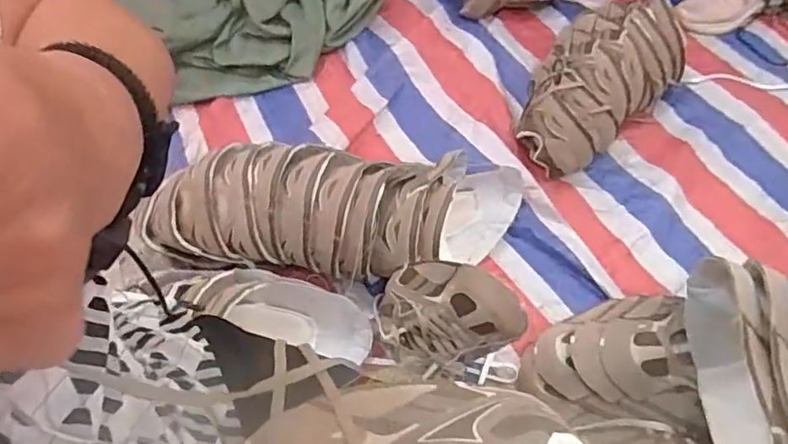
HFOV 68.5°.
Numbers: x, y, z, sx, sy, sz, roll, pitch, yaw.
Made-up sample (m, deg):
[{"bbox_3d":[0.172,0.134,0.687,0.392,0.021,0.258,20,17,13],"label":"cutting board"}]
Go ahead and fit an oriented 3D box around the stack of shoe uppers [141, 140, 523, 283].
[{"bbox_3d":[-0.079,-0.013,0.854,0.573,0.162,0.199,-4,58,-4],"label":"stack of shoe uppers"}]

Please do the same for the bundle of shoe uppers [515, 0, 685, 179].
[{"bbox_3d":[0.348,-0.256,1.031,0.386,0.144,0.209,-39,67,-22],"label":"bundle of shoe uppers"}]

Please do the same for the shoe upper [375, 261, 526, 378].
[{"bbox_3d":[0.072,0.126,0.727,0.090,0.225,0.133,21,75,-37],"label":"shoe upper"}]

